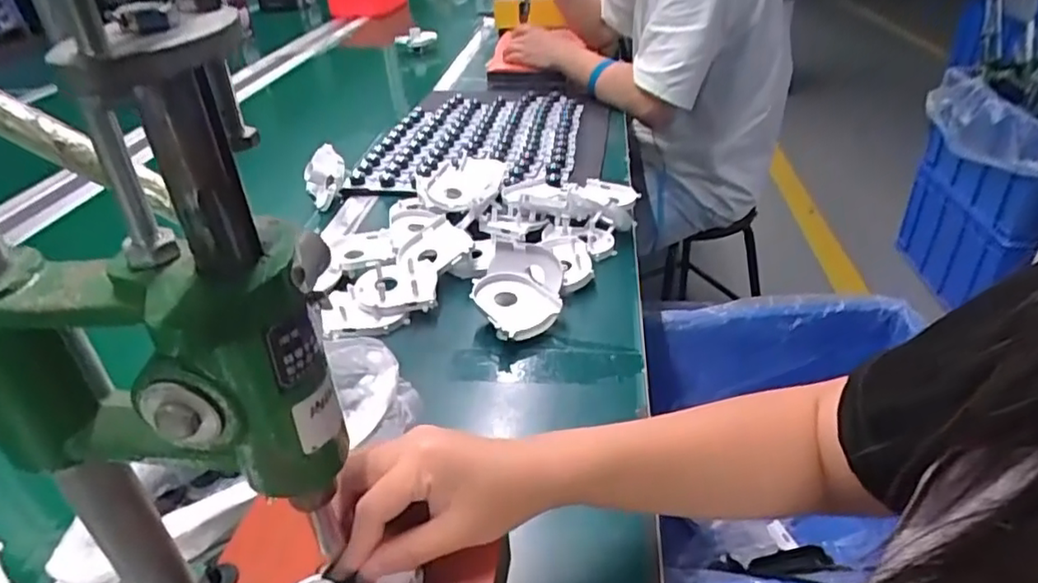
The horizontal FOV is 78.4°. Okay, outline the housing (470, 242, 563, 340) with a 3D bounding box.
[{"bbox_3d":[-0.001,0.002,0.628,0.087,0.055,0.108,-1,33,2],"label":"housing"}]

